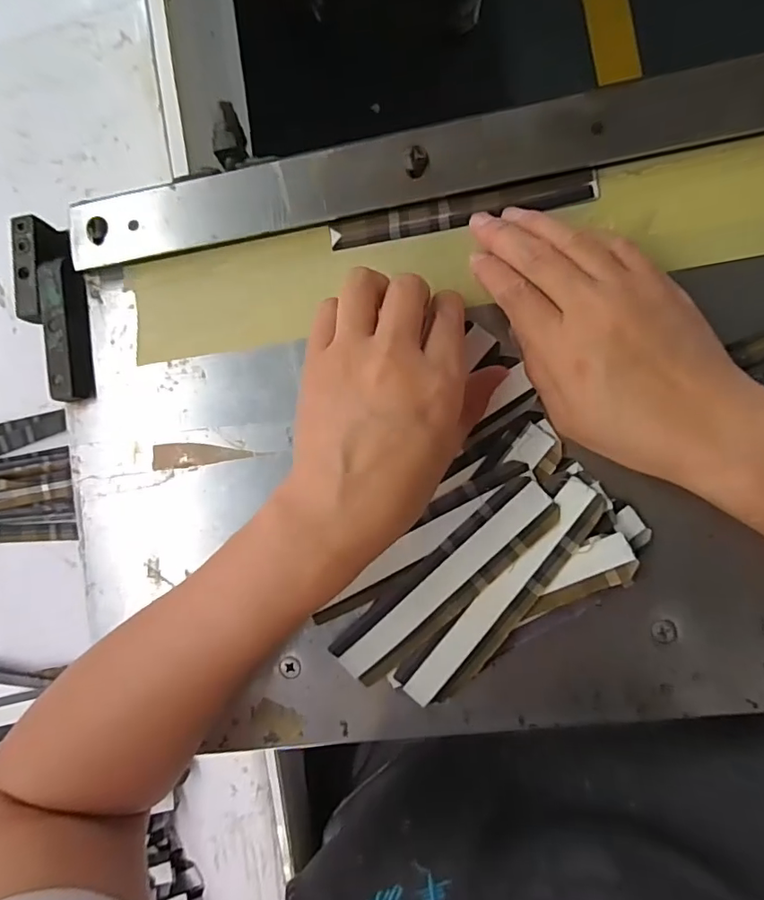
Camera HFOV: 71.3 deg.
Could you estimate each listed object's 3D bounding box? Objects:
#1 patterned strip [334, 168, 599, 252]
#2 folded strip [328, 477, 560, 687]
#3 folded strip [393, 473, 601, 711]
[{"bbox_3d":[0.043,-0.130,0.290,0.143,0.006,0.016,-8,111,8],"label":"patterned strip"},{"bbox_3d":[0.032,0.070,0.282,0.140,0.007,0.031,-44,85,5],"label":"folded strip"},{"bbox_3d":[0.063,0.076,0.276,0.029,0.006,0.141,41,94,6],"label":"folded strip"}]

